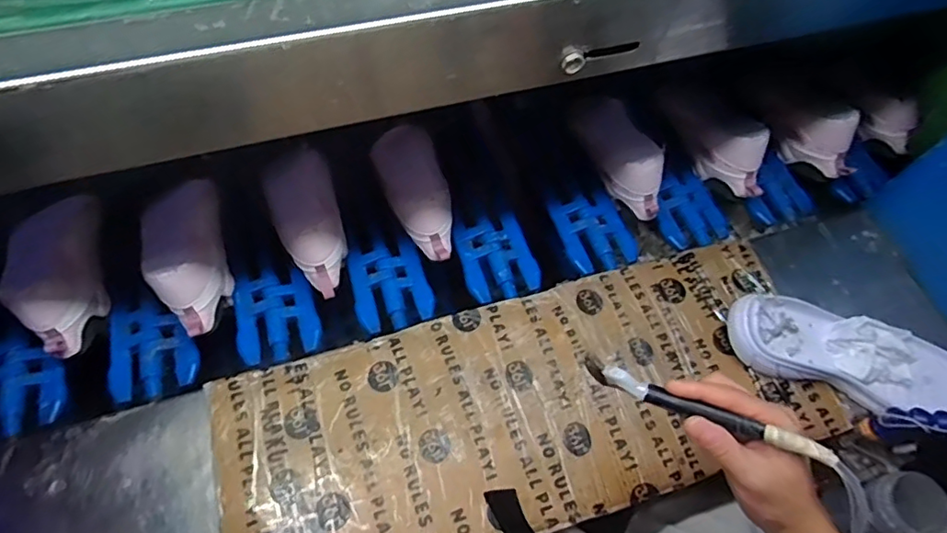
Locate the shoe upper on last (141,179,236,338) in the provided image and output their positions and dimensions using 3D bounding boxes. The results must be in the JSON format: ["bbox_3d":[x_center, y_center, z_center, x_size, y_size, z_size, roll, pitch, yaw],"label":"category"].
[{"bbox_3d":[-0.324,-0.020,0.635,0.074,0.100,0.203,-16,69,-12],"label":"shoe upper on last"}]

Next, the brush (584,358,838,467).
[{"bbox_3d":[0.171,0.108,0.419,0.180,0.015,0.013,18,63,18],"label":"brush"}]

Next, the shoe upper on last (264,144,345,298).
[{"bbox_3d":[-0.196,-0.069,0.680,0.089,0.083,0.207,-17,68,-13],"label":"shoe upper on last"}]

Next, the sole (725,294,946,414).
[{"bbox_3d":[0.431,0.104,0.628,0.287,0.028,0.093,20,78,1],"label":"sole"}]

